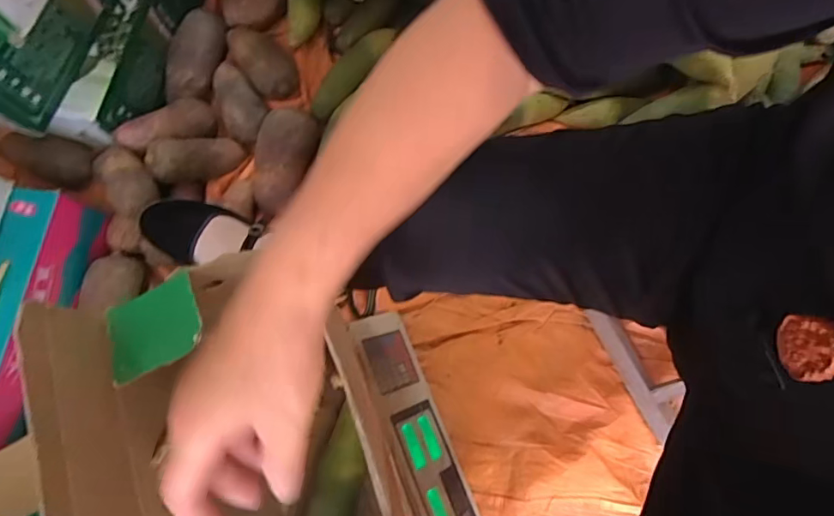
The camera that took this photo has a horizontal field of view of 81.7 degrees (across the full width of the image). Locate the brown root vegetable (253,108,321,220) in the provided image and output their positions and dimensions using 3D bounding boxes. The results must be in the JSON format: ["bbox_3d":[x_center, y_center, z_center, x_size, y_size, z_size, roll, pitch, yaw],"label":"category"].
[{"bbox_3d":[-0.205,-0.144,0.728,0.074,0.055,0.163,19,91,5],"label":"brown root vegetable"}]

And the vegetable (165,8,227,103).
[{"bbox_3d":[-0.351,-0.326,0.774,0.077,0.055,0.158,7,77,2],"label":"vegetable"}]

